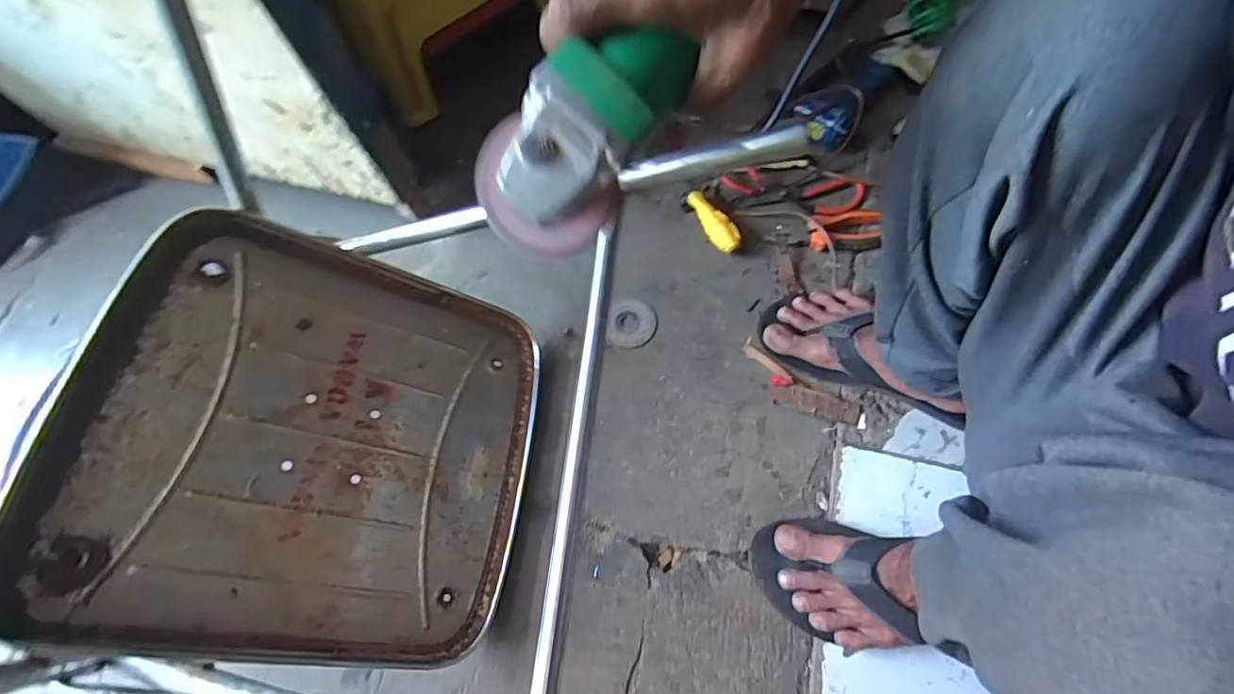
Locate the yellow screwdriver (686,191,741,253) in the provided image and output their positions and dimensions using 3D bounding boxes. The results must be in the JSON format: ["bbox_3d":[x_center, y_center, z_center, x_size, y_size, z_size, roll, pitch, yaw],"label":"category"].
[{"bbox_3d":[0.131,-0.167,0.742,0.027,0.035,0.102,-26,67,-9],"label":"yellow screwdriver"}]

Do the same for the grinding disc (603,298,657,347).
[{"bbox_3d":[0.018,-0.031,0.700,0.061,0.005,0.067,-1,65,2],"label":"grinding disc"}]

